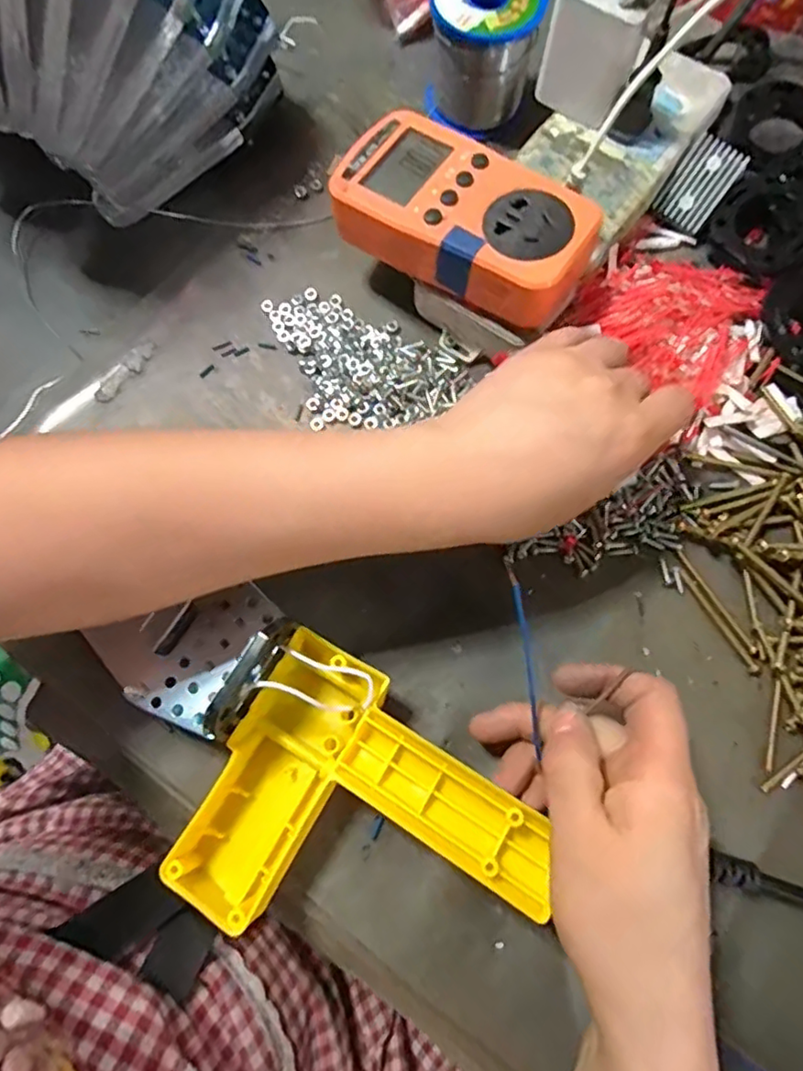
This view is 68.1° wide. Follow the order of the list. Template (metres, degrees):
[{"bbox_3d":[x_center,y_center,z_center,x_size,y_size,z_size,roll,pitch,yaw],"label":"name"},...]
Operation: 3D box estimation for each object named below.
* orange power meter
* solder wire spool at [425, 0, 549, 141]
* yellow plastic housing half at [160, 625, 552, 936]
[{"bbox_3d":[0.030,-0.156,0.296,0.130,0.033,0.069,32,77,9],"label":"orange power meter"},{"bbox_3d":[0.050,-0.294,0.359,0.060,0.058,0.067,9,75,4],"label":"solder wire spool"},{"bbox_3d":[-0.017,0.124,0.250,0.140,0.037,0.115,30,78,9],"label":"yellow plastic housing half"}]

